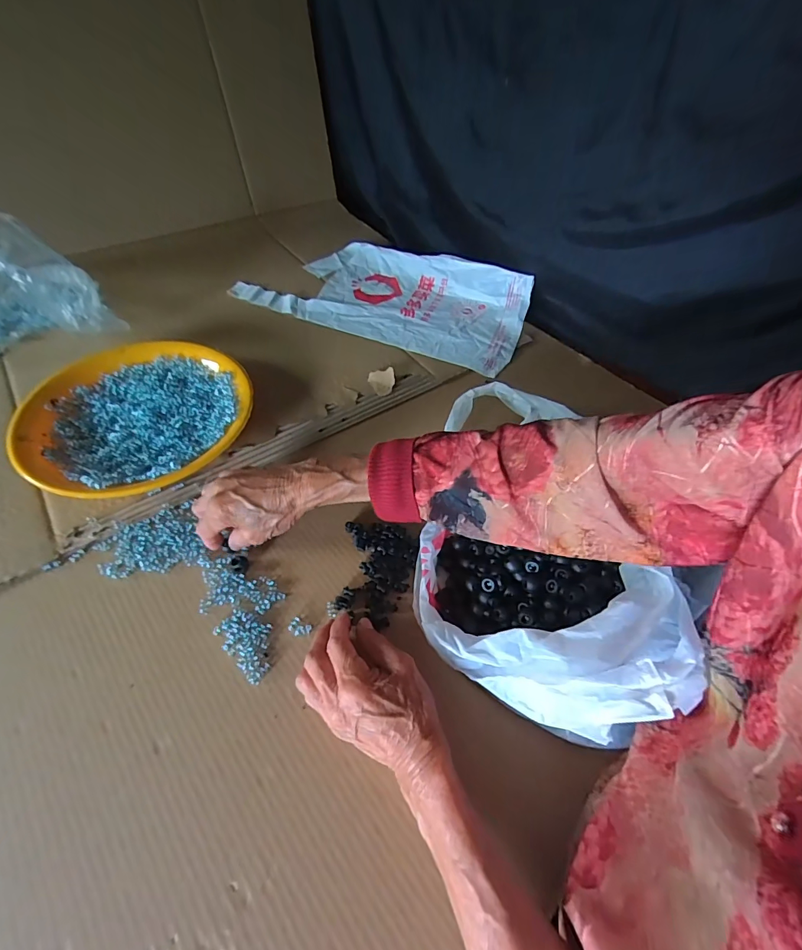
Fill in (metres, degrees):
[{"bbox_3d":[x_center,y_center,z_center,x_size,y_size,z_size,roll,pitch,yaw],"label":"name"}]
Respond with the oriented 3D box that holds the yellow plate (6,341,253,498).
[{"bbox_3d":[-0.299,-0.067,0.495,0.235,0.041,0.231,2,53,-3],"label":"yellow plate"}]

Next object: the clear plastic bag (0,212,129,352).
[{"bbox_3d":[-0.499,-0.250,0.544,0.195,0.153,0.117,-19,57,-18],"label":"clear plastic bag"}]

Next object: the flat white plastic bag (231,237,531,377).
[{"bbox_3d":[-0.022,-0.305,0.694,0.451,0.046,0.234,24,54,13],"label":"flat white plastic bag"}]

